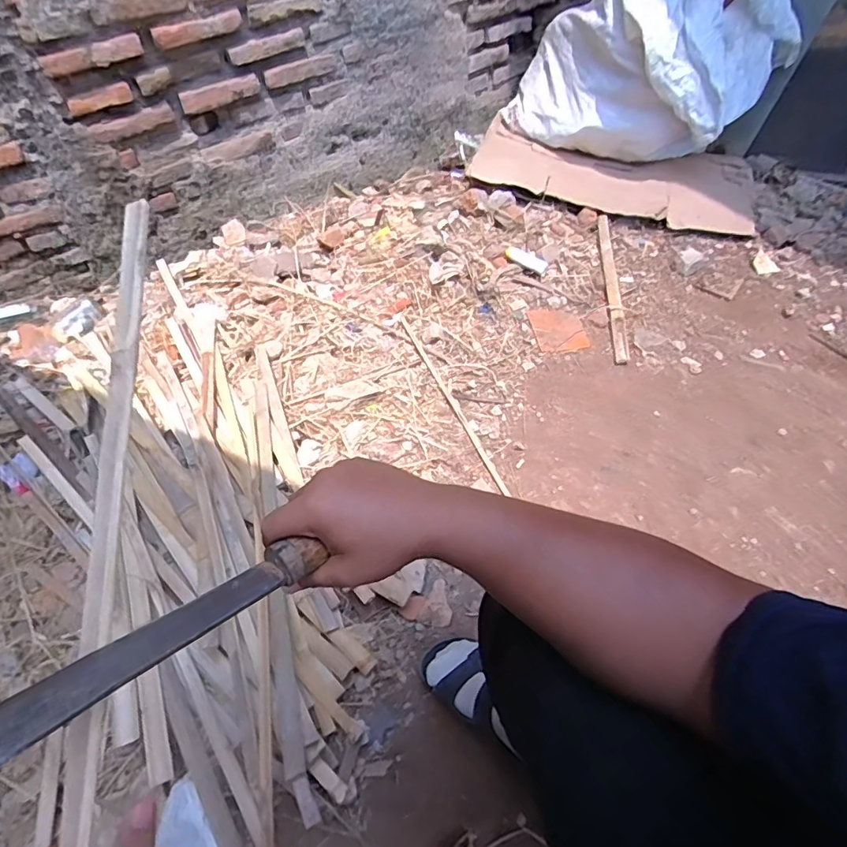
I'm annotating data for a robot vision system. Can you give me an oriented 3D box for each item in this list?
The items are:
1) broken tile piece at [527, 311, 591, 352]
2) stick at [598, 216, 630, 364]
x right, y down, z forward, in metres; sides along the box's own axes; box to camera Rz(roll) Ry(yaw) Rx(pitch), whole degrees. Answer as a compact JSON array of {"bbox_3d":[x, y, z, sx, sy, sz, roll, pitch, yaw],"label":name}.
[{"bbox_3d":[0.336,-0.237,1.261,0.123,0.010,0.150,-3,55,-4],"label":"broken tile piece"},{"bbox_3d":[0.505,-0.381,1.359,0.035,0.019,0.599,7,55,3],"label":"stick"}]

